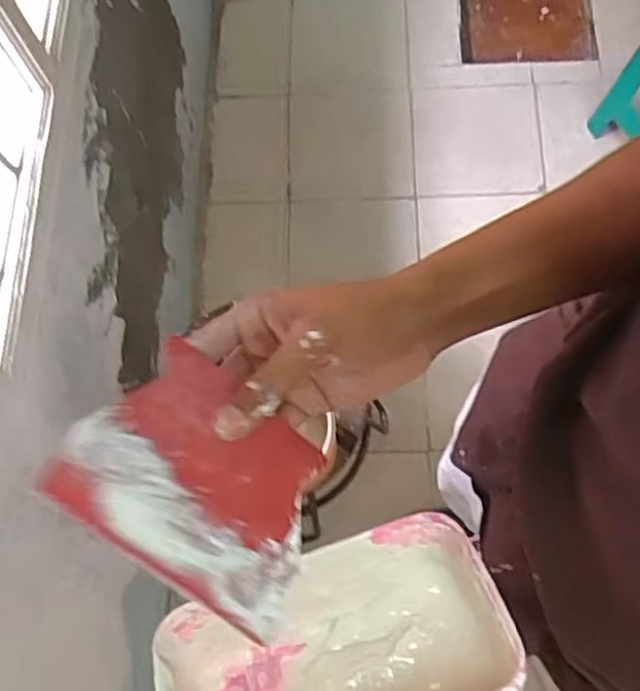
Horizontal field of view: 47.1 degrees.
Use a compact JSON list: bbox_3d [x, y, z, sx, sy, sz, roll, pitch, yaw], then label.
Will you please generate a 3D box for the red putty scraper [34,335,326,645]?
[{"bbox_3d":[-0.055,0.060,0.352,0.118,0.012,0.111,40,45,-14],"label":"red putty scraper"}]

